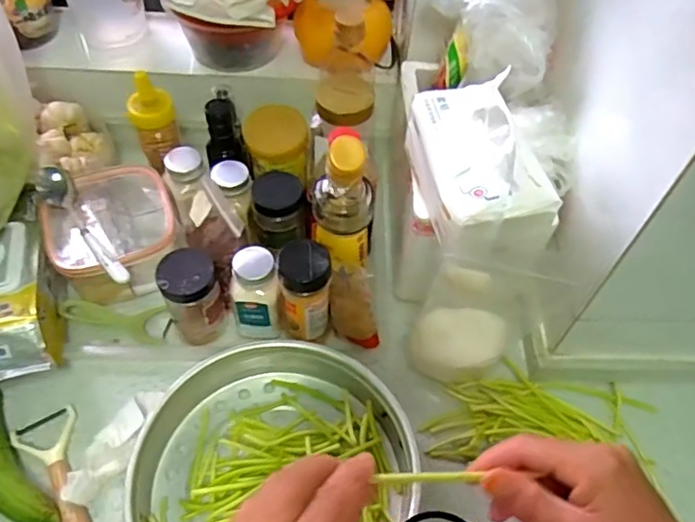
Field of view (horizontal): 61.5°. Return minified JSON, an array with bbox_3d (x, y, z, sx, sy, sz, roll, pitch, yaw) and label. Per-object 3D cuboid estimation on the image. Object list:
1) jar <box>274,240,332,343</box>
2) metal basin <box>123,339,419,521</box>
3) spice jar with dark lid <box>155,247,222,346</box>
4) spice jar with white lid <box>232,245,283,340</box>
[{"bbox_3d":[-0.044,0.031,0.616,0.051,0.121,0.053,2,54,-2],"label":"jar"},{"bbox_3d":[-0.069,0.197,0.557,0.256,0.061,0.234,2,54,-2],"label":"metal basin"},{"bbox_3d":[-0.166,0.040,0.630,0.055,0.105,0.053,2,54,-2],"label":"spice jar with dark lid"},{"bbox_3d":[-0.100,0.042,0.636,0.049,0.116,0.053,-11,56,-11],"label":"spice jar with white lid"}]

